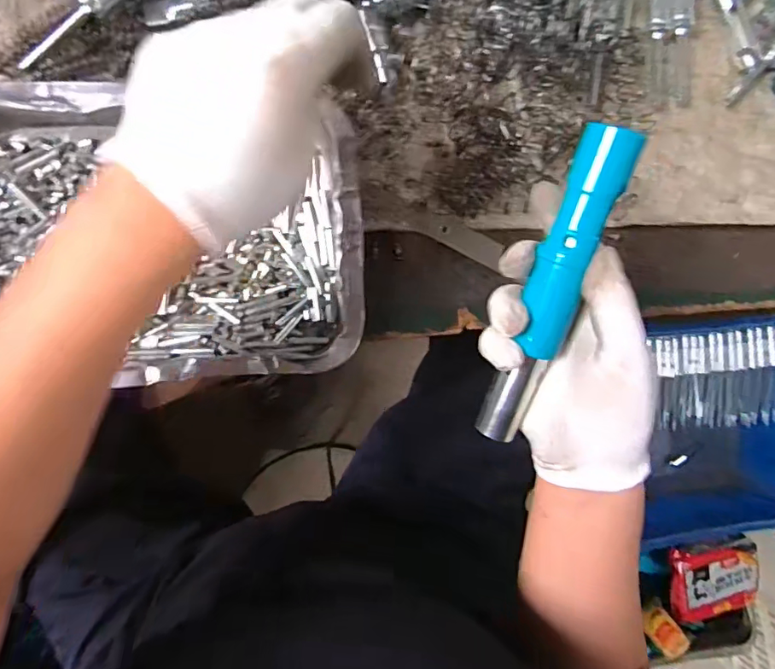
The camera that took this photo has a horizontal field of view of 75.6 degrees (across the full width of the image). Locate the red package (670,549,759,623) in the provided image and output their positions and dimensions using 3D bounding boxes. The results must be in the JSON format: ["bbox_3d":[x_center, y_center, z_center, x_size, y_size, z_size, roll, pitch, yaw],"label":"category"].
[{"bbox_3d":[0.435,0.330,0.661,0.112,0.028,0.095,-5,91,-8],"label":"red package"}]

